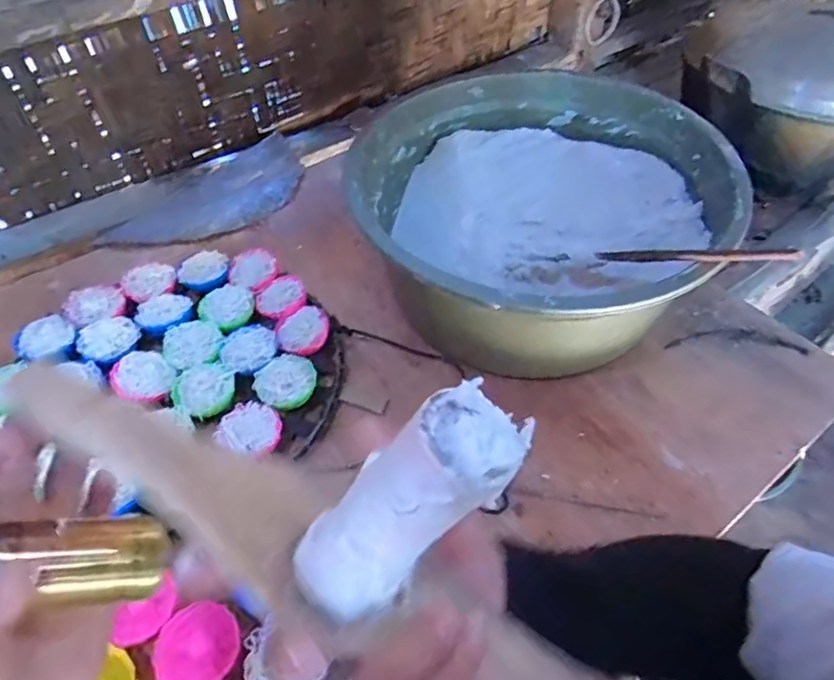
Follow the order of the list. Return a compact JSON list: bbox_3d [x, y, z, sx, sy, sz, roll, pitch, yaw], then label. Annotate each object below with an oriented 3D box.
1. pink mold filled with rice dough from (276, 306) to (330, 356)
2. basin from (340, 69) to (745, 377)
[{"bbox_3d":[-0.128,-0.009,0.631,0.057,0.024,0.059,-10,50,-7],"label":"pink mold filled with rice dough"},{"bbox_3d":[0.128,-0.145,0.655,0.385,0.176,0.386,-1,49,1],"label":"basin"}]

